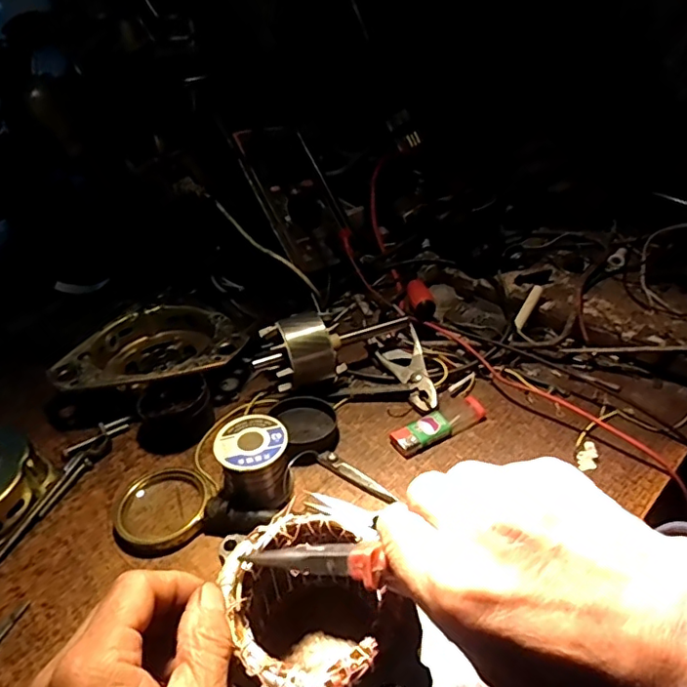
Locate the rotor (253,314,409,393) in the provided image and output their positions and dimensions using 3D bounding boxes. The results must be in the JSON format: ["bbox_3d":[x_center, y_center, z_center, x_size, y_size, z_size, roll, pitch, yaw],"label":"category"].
[{"bbox_3d":[-0.007,0.004,0.489,0.143,0.060,0.054,-12,38,-6],"label":"rotor"}]

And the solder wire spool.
[{"bbox_3d":[-0.063,0.087,0.404,0.050,0.047,0.047,-4,38,3],"label":"solder wire spool"}]

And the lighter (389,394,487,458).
[{"bbox_3d":[0.079,0.067,0.451,0.085,0.011,0.024,-23,40,-20],"label":"lighter"}]

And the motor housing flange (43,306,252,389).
[{"bbox_3d":[-0.174,0.002,0.527,0.167,0.036,0.137,-7,38,0],"label":"motor housing flange"}]

